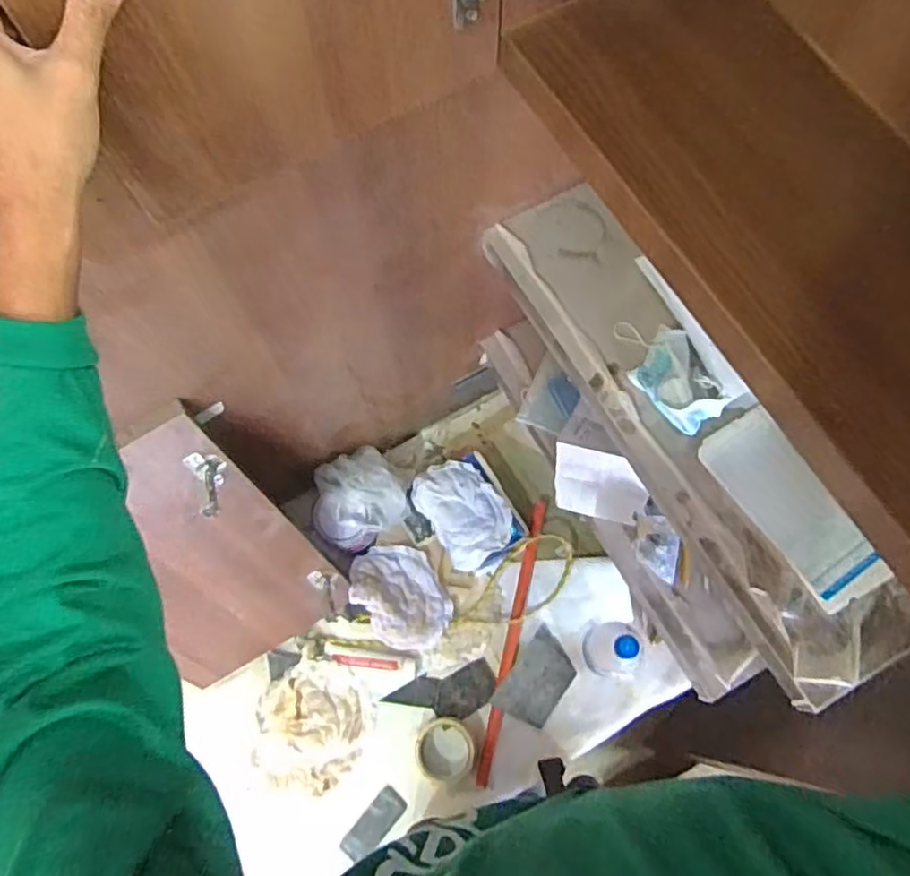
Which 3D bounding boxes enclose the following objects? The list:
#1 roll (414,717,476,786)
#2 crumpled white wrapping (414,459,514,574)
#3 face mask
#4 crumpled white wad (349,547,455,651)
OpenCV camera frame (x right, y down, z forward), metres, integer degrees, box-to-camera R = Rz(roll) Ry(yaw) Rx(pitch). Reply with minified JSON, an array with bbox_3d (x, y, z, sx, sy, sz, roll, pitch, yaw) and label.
[{"bbox_3d":[-0.015,0.497,1.088,0.097,0.023,0.098,10,71,4],"label":"roll"},{"bbox_3d":[0.015,0.121,1.178,0.126,0.047,0.185,-31,73,-10],"label":"crumpled white wrapping"},{"bbox_3d":[0.235,-0.077,0.754,0.074,0.036,0.153,-24,72,-7],"label":"face mask"},{"bbox_3d":[-0.091,0.263,1.146,0.132,0.045,0.183,-29,73,-9],"label":"crumpled white wad"}]

